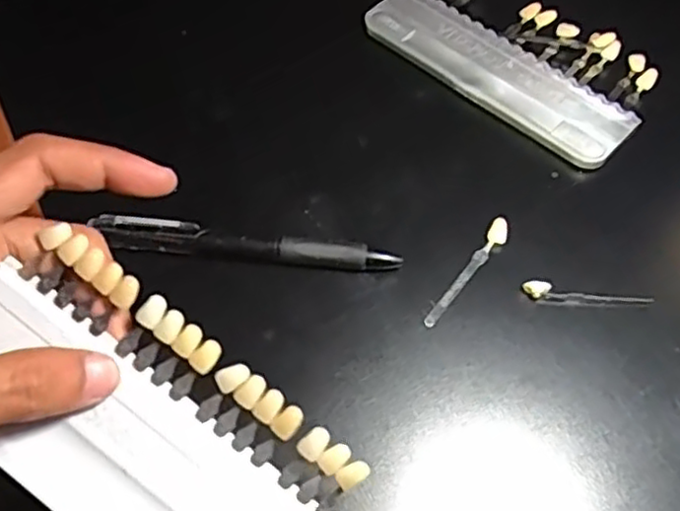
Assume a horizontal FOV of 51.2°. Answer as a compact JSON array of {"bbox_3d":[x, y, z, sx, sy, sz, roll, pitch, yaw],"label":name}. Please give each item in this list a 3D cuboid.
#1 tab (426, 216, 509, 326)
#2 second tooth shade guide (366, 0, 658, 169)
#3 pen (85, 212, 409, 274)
[{"bbox_3d":[0.056,0.007,0.306,0.007,0.006,0.061,35,64,17],"label":"tab"},{"bbox_3d":[0.091,-0.106,0.374,0.145,0.011,0.077,38,65,19],"label":"second tooth shade guide"},{"bbox_3d":[-0.041,-0.004,0.308,0.130,0.016,0.014,6,59,2],"label":"pen"}]

